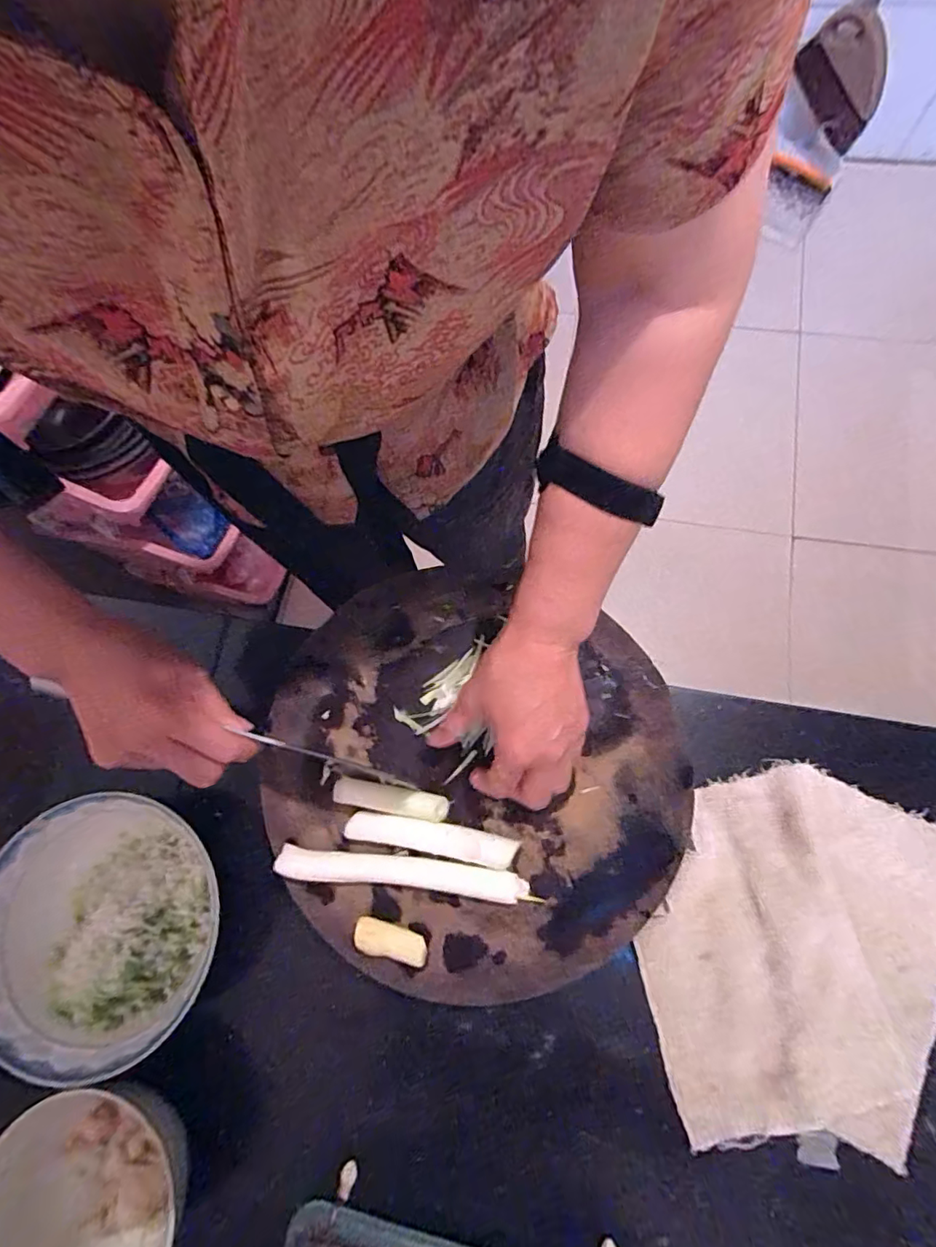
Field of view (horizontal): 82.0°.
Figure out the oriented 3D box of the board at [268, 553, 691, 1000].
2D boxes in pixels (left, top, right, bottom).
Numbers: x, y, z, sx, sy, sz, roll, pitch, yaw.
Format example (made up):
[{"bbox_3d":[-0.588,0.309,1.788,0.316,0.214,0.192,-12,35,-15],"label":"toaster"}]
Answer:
[{"bbox_3d":[0.000,0.119,0.462,0.343,0.024,0.348,-22,74,-4],"label":"board"}]

